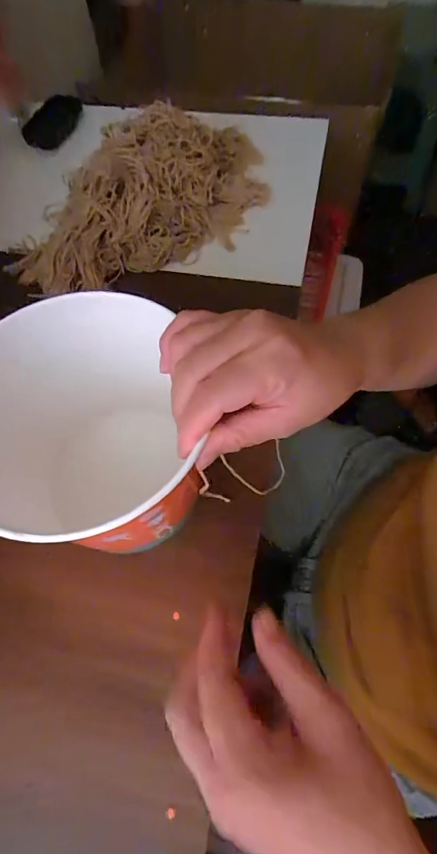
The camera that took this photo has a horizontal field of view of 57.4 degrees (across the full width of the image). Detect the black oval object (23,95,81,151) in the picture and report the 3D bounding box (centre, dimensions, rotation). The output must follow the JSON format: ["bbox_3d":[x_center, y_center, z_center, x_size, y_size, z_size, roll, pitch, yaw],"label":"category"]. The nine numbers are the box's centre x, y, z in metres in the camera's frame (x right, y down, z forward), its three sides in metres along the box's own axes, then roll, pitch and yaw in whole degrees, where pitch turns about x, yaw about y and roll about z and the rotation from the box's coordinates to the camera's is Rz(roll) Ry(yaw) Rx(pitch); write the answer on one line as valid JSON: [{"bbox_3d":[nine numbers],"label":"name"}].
[{"bbox_3d":[-0.259,-0.474,0.625,0.116,0.049,0.023,-14,59,32],"label":"black oval object"}]

